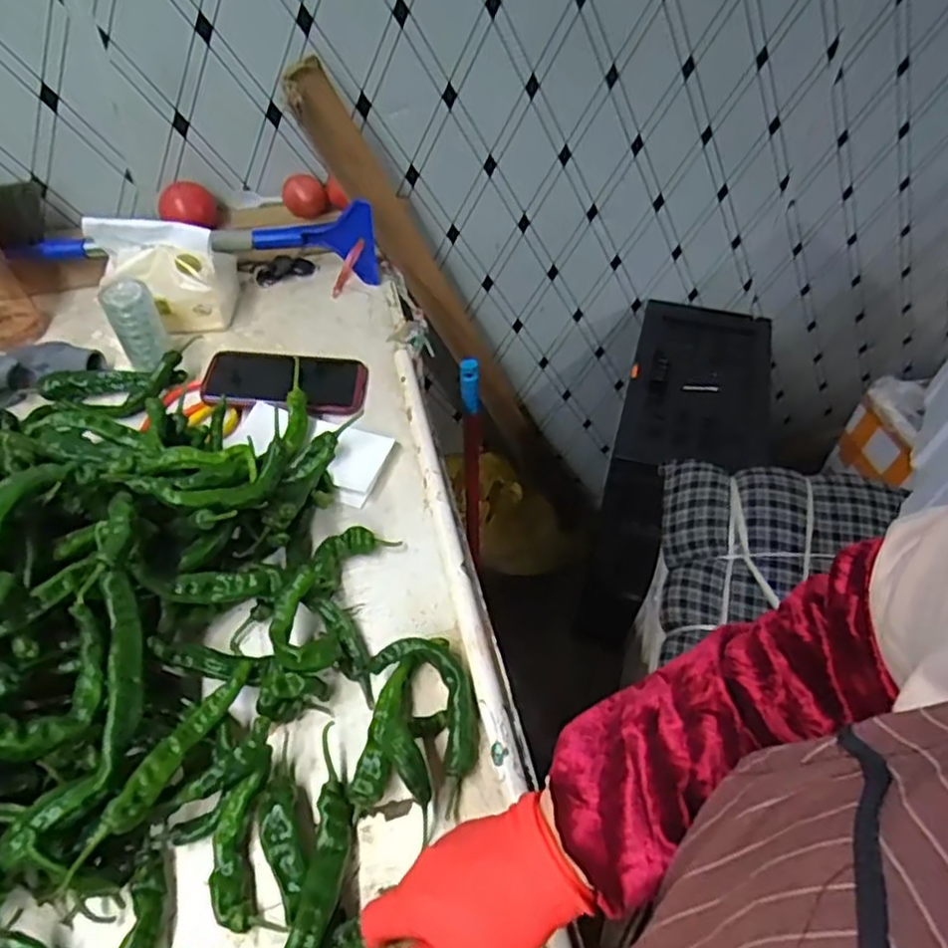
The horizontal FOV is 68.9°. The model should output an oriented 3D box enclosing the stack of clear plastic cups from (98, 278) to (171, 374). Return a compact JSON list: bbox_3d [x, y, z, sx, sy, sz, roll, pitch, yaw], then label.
[{"bbox_3d":[-0.382,-0.167,0.789,0.051,0.099,0.048,-29,57,-20],"label":"stack of clear plastic cups"}]

